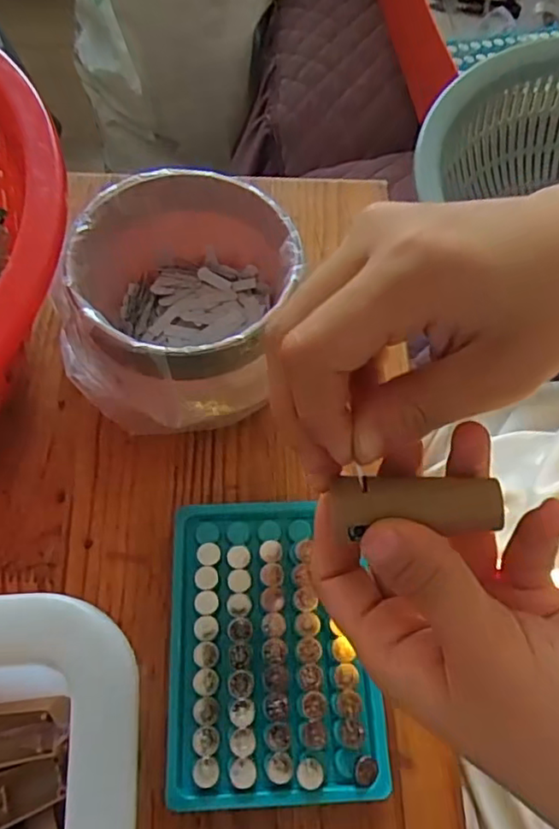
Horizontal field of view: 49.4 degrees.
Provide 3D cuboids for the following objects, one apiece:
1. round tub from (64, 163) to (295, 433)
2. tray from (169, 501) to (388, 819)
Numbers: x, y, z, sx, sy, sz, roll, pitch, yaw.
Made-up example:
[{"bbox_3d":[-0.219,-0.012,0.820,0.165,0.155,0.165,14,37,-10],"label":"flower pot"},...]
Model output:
[{"bbox_3d":[-0.053,-0.053,0.332,0.120,0.087,0.126,10,62,3],"label":"round tub"},{"bbox_3d":[-0.004,0.108,0.291,0.093,0.021,0.131,-2,62,-3],"label":"tray"}]

